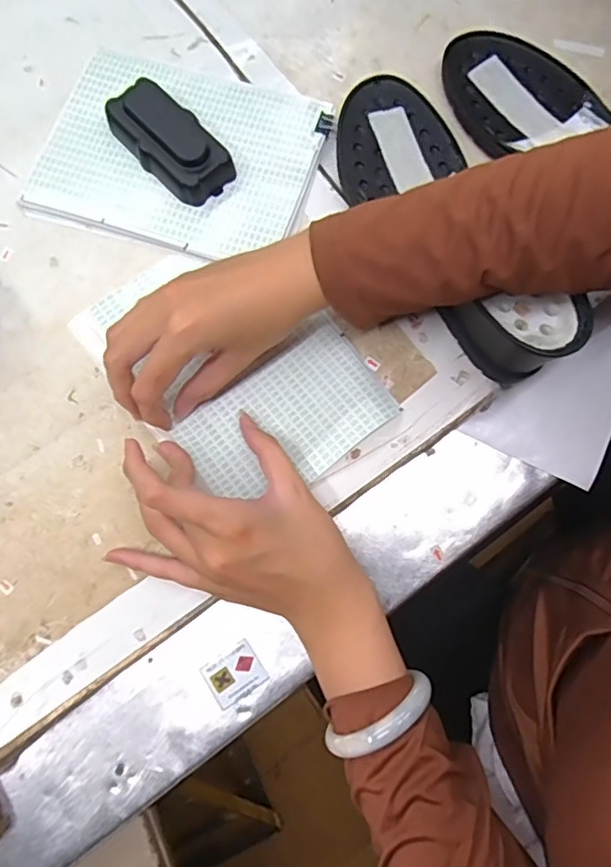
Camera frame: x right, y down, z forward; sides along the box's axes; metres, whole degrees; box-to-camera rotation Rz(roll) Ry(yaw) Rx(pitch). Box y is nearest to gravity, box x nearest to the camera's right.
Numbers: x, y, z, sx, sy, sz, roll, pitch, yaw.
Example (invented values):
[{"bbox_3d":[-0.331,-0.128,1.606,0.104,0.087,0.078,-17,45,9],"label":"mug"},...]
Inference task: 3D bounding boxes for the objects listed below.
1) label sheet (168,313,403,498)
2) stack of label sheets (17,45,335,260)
[{"bbox_3d":[-0.012,-0.010,0.379,0.135,0.015,0.087,-39,80,-8],"label":"label sheet"},{"bbox_3d":[-0.100,-0.221,0.435,0.210,0.010,0.162,18,78,4],"label":"stack of label sheets"}]

